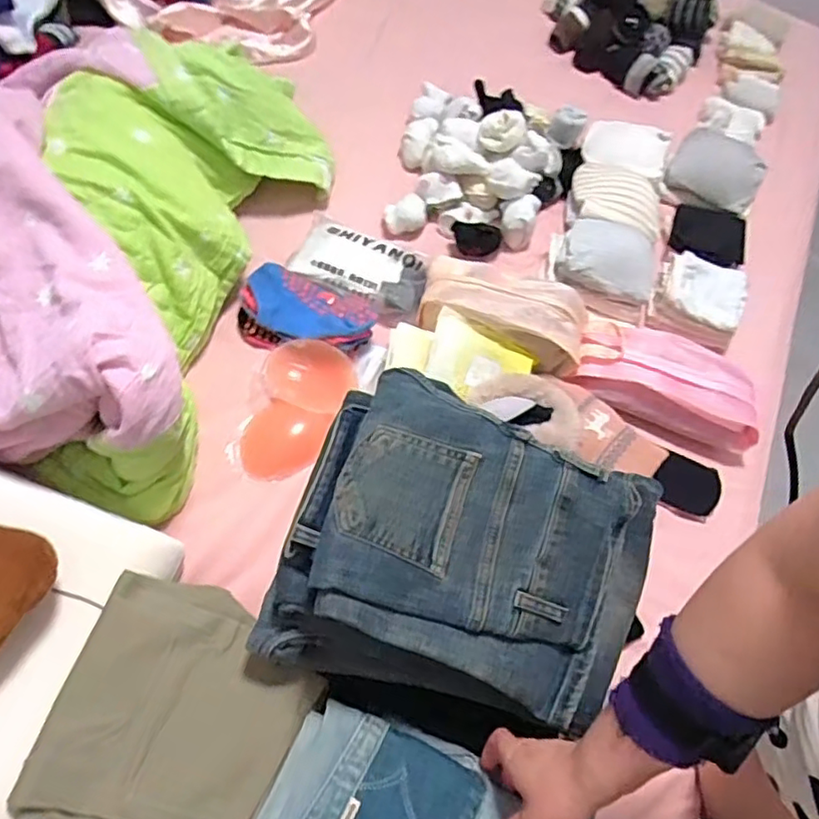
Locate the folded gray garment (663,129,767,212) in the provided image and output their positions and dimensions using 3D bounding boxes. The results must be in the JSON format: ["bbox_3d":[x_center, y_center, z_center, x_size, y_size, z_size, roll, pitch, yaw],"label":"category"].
[{"bbox_3d":[0.484,-0.388,0.985,0.129,0.048,0.144,24,63,9],"label":"folded gray garment"}]

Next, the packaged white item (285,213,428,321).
[{"bbox_3d":[-0.068,-0.207,0.869,0.201,0.019,0.100,26,64,10],"label":"packaged white item"}]

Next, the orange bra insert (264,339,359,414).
[{"bbox_3d":[-0.128,-0.045,0.809,0.115,0.033,0.082,13,62,3],"label":"orange bra insert"}]

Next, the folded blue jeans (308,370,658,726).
[{"bbox_3d":[0.083,0.124,0.563,0.312,0.049,0.228,25,74,-10],"label":"folded blue jeans"}]

